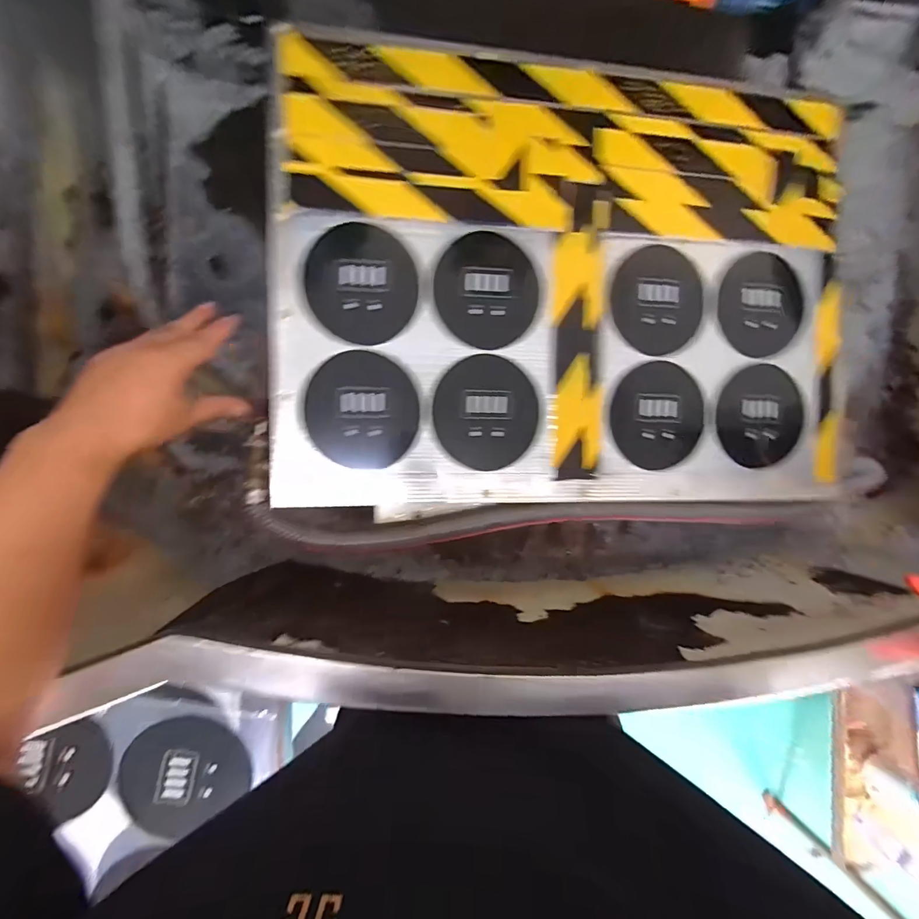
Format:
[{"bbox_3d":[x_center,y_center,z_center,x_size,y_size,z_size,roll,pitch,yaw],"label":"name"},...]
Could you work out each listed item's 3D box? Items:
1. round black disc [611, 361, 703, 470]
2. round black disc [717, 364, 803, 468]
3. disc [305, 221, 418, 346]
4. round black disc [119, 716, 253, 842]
[{"bbox_3d":[0.236,-0.052,0.503,0.107,0.007,0.121,-20,94,-6],"label":"round black disc"},{"bbox_3d":[0.368,-0.054,0.522,0.111,0.009,0.122,0,92,-7],"label":"round black disc"},{"bbox_3d":[-0.103,-0.187,0.453,0.110,0.008,0.119,0,92,-7],"label":"disc"},{"bbox_3d":[-0.277,0.314,0.432,0.118,0.011,0.108,0,92,-7],"label":"round black disc"}]

